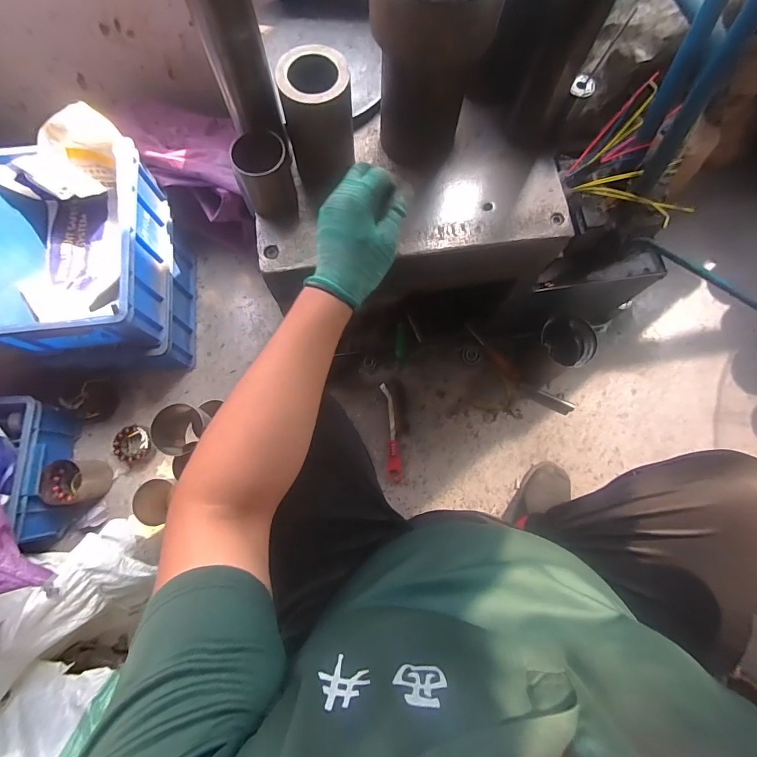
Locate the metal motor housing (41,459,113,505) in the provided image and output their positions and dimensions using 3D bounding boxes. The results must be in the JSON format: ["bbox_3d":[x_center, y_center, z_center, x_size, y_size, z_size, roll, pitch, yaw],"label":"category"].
[{"bbox_3d":[-0.684,0.234,0.876,0.093,0.080,0.096,0,76,-1],"label":"metal motor housing"}]

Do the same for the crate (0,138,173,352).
[{"bbox_3d":[-0.635,-0.262,0.812,0.303,0.148,0.394,-4,76,-2],"label":"crate"}]

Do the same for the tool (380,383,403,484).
[{"bbox_3d":[0.028,0.131,0.926,0.033,0.022,0.233,-8,76,-3],"label":"tool"}]

